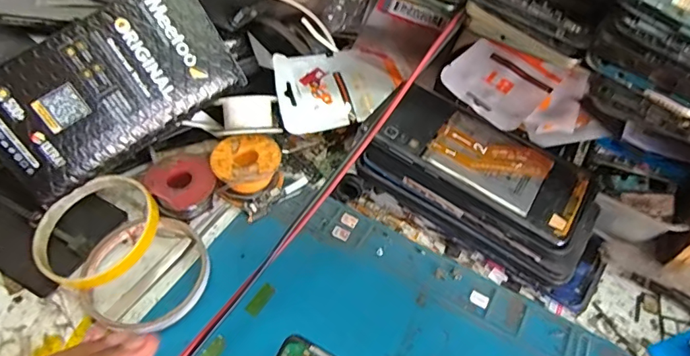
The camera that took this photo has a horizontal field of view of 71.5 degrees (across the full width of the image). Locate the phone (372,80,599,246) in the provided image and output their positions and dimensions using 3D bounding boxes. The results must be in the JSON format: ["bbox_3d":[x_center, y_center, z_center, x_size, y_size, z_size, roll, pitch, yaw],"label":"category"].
[{"bbox_3d":[0.099,-0.014,0.340,0.144,0.014,0.072,28,54,18],"label":"phone"}]

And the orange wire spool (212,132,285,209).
[{"bbox_3d":[-0.077,-0.006,0.384,0.052,0.032,0.051,2,50,-3],"label":"orange wire spool"}]

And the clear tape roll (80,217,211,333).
[{"bbox_3d":[-0.136,0.066,0.331,0.081,0.018,0.087,2,50,-3],"label":"clear tape roll"}]

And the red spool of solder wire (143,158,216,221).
[{"bbox_3d":[-0.125,0.009,0.372,0.047,0.026,0.042,-20,55,-20],"label":"red spool of solder wire"}]

